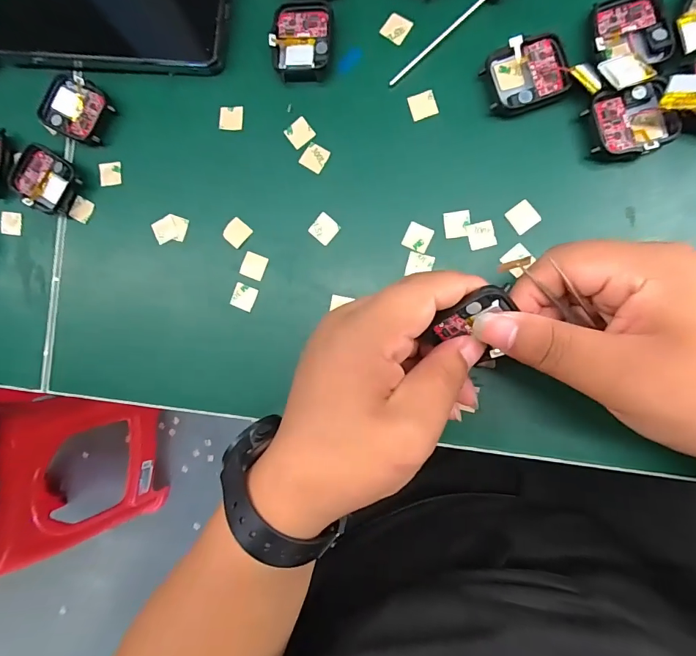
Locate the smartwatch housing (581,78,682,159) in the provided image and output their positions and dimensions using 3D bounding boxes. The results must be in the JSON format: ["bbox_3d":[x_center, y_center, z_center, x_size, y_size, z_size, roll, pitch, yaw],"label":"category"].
[{"bbox_3d":[0.157,-0.113,0.227,0.044,0.011,0.038,-13,88,8],"label":"smartwatch housing"}]

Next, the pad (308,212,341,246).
[{"bbox_3d":[-0.015,-0.062,0.255,0.016,0.004,0.016,40,95,6],"label":"pad"}]

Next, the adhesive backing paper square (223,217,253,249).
[{"bbox_3d":[-0.072,-0.061,0.262,0.015,0.004,0.015,42,96,6],"label":"adhesive backing paper square"}]

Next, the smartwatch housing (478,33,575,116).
[{"bbox_3d":[0.102,-0.145,0.234,0.045,0.009,0.038,-17,88,8],"label":"smartwatch housing"}]

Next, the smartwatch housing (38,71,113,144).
[{"bbox_3d":[-0.180,-0.145,0.273,0.043,0.012,0.037,29,94,7],"label":"smartwatch housing"}]

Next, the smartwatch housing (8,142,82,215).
[{"bbox_3d":[-0.204,-0.099,0.275,0.045,0.010,0.036,34,95,7],"label":"smartwatch housing"}]

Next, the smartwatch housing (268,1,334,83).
[{"bbox_3d":[-0.028,-0.177,0.253,0.036,0.008,0.047,3,90,8],"label":"smartwatch housing"}]

